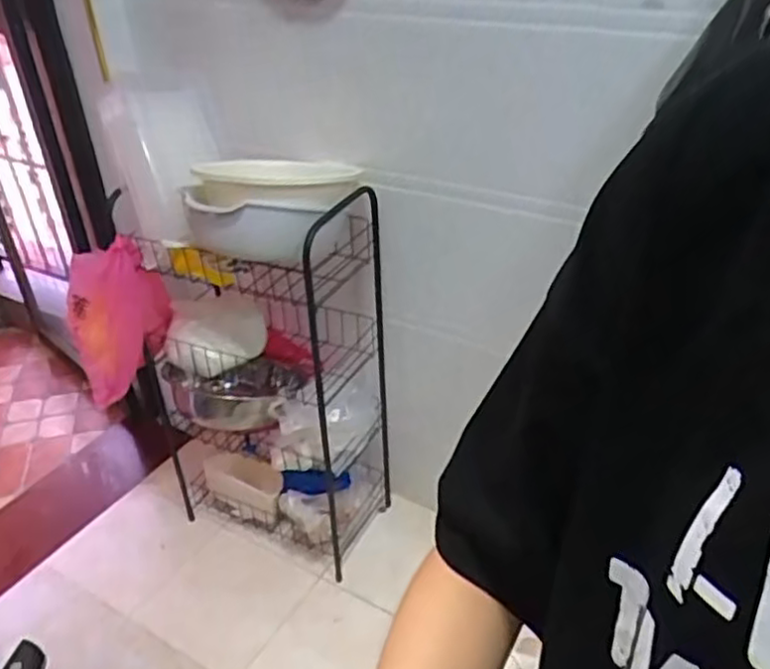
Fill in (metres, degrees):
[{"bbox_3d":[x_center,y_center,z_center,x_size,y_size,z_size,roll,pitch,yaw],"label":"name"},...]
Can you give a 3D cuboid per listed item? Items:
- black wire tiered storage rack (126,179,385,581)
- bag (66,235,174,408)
[{"bbox_3d":[-0.257,0.094,1.537,0.450,0.821,0.287,12,36,21],"label":"black wire tiered storage rack"},{"bbox_3d":[-0.540,-0.034,1.437,0.191,0.332,0.055,-23,39,-28],"label":"bag"}]

